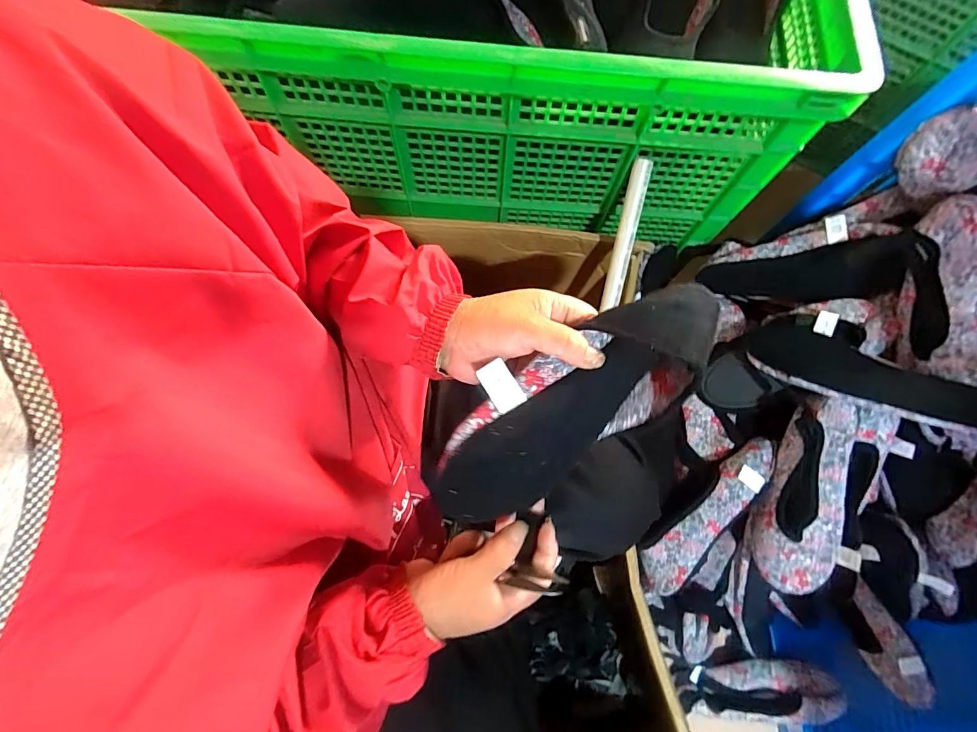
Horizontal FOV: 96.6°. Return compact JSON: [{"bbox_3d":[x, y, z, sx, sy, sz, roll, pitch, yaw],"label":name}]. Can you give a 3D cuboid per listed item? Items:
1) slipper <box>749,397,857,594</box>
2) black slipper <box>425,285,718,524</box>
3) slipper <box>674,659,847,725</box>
[{"bbox_3d":[0.396,0.163,0.556,0.065,0.075,0.253,8,100,1],"label":"slipper"},{"bbox_3d":[0.071,0.030,0.333,0.253,0.079,0.082,-33,77,-7],"label":"black slipper"},{"bbox_3d":[0.430,0.524,0.703,0.252,0.060,0.091,4,74,0],"label":"slipper"}]

